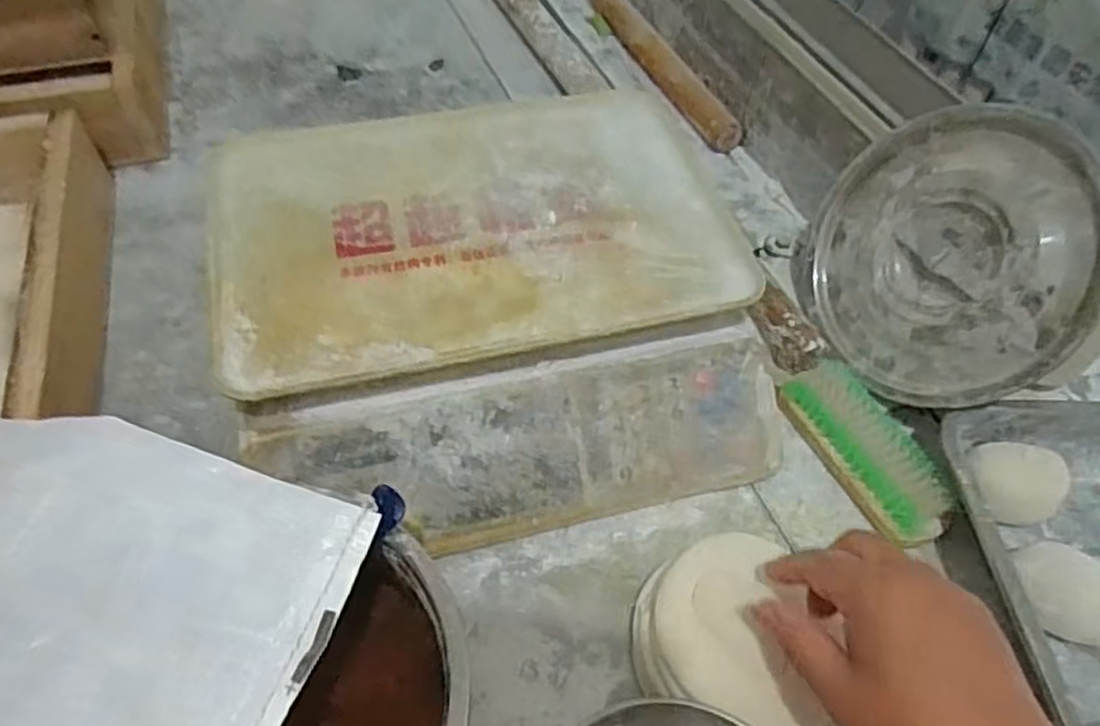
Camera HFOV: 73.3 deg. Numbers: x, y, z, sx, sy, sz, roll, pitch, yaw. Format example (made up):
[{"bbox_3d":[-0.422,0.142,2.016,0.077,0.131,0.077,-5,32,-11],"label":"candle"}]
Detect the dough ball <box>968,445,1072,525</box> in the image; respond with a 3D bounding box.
[{"bbox_3d":[0.299,0.076,0.475,0.050,0.046,0.053,-18,57,-16],"label":"dough ball"}]

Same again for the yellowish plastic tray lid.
[{"bbox_3d":[-0.050,-0.098,0.494,0.327,0.012,0.242,-9,54,-10],"label":"yellowish plastic tray lid"}]

